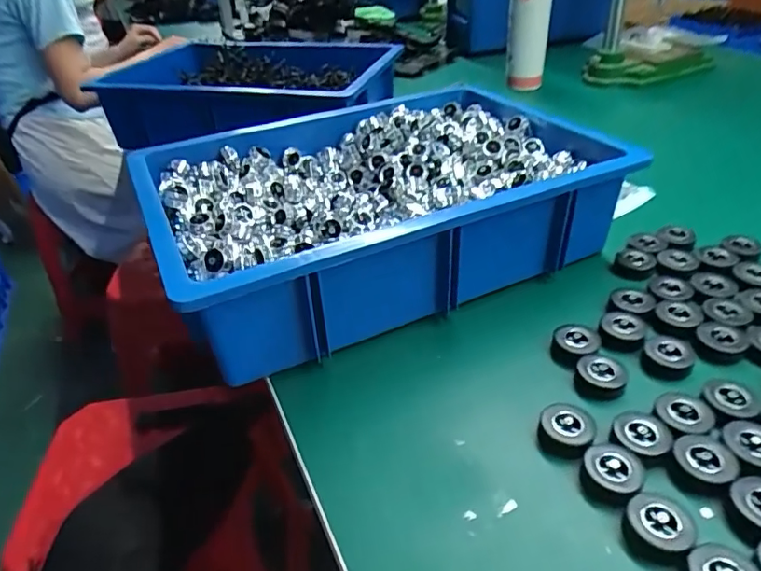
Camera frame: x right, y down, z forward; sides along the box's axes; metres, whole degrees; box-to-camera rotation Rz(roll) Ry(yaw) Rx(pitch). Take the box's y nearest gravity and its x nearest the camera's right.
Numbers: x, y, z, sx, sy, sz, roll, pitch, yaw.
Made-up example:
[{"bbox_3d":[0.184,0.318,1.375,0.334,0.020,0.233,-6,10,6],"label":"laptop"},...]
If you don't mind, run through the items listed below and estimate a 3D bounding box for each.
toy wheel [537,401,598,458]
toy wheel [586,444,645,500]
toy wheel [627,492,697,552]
[{"bbox_3d":[0.131,0.102,0.371,0.036,0.018,0.035,-4,36,3],"label":"toy wheel"},{"bbox_3d":[0.151,0.121,0.343,0.034,0.013,0.034,-4,36,3],"label":"toy wheel"},{"bbox_3d":[0.170,0.144,0.321,0.036,0.014,0.033,-4,36,3],"label":"toy wheel"}]

